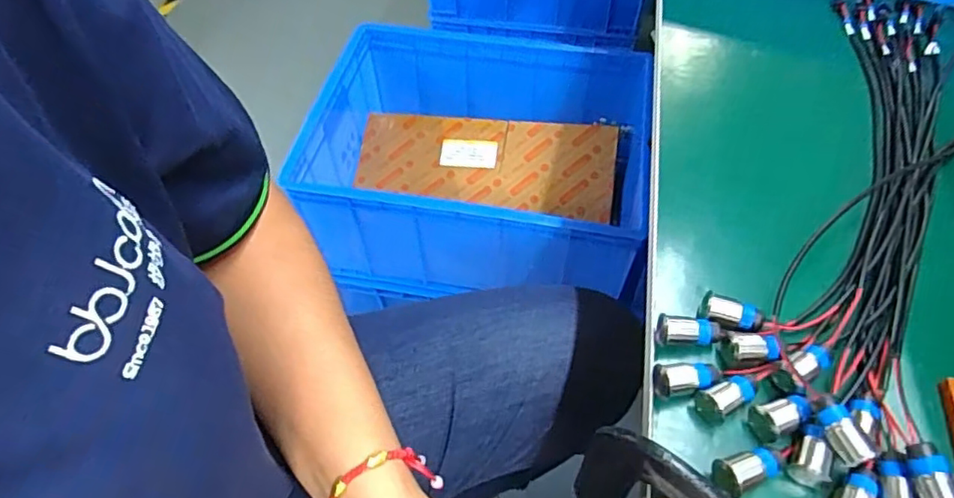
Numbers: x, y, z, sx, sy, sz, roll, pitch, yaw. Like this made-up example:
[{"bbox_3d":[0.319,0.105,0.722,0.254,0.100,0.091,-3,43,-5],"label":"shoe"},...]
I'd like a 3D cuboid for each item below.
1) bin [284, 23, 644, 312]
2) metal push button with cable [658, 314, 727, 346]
[{"bbox_3d":[0.014,-0.157,0.991,0.516,0.175,0.413,9,54,8],"label":"bin"},{"bbox_3d":[0.133,0.050,0.365,0.040,0.012,0.014,2,53,3],"label":"metal push button with cable"}]

